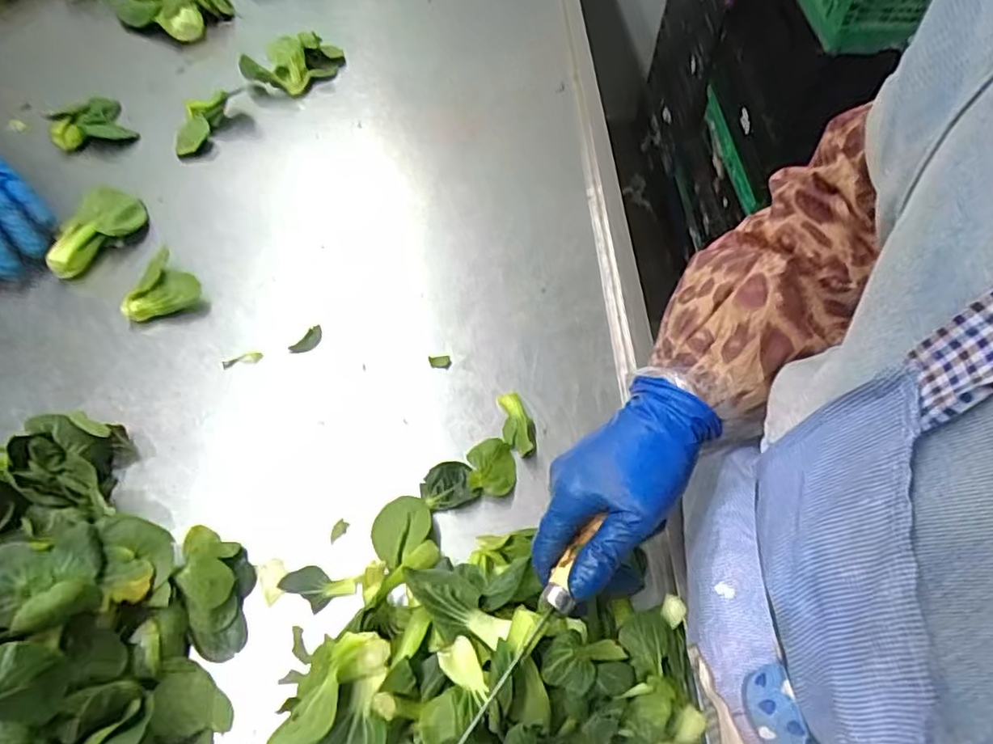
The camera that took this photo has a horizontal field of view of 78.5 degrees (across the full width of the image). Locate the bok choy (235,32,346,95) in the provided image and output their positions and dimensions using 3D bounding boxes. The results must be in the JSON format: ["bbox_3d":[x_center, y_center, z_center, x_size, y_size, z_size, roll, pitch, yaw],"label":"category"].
[{"bbox_3d":[-0.226,-0.356,0.698,0.055,0.046,0.112,27,47,15],"label":"bok choy"}]

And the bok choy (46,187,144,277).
[{"bbox_3d":[-0.364,-0.127,0.549,0.041,0.036,0.095,26,59,14],"label":"bok choy"}]

